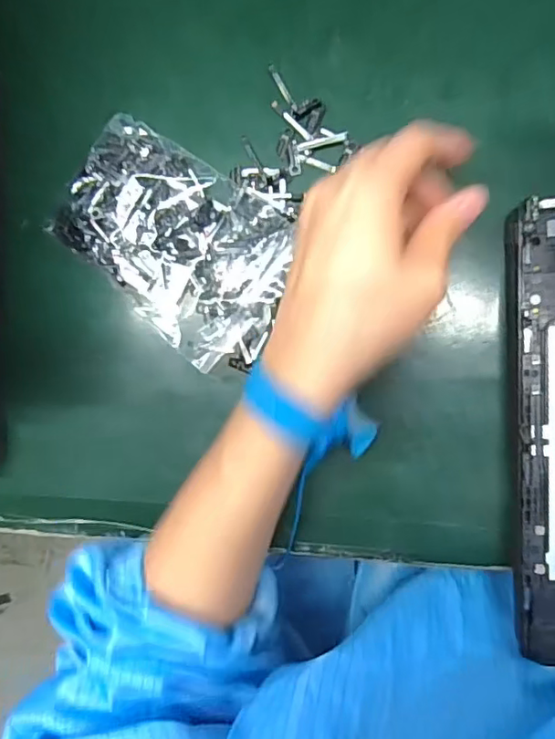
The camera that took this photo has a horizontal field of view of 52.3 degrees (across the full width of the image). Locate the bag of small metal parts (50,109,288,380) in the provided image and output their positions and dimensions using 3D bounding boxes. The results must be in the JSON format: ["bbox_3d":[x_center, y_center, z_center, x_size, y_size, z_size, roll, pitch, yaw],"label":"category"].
[{"bbox_3d":[-0.059,-0.074,0.329,0.142,0.017,0.098,34,97,6],"label":"bag of small metal parts"}]

